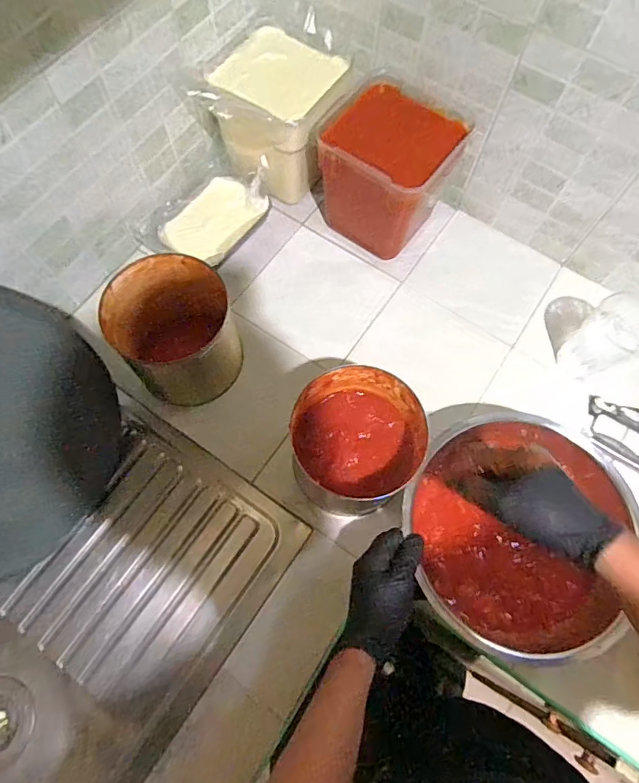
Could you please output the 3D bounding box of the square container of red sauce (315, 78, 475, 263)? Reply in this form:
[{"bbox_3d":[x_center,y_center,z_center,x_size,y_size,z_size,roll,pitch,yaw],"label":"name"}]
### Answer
[{"bbox_3d":[0.107,-0.334,0.741,0.184,0.172,0.178,28,73,10],"label":"square container of red sauce"}]

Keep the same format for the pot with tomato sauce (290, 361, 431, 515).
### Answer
[{"bbox_3d":[0.044,0.069,0.615,0.160,0.133,0.158,0,70,0],"label":"pot with tomato sauce"}]

